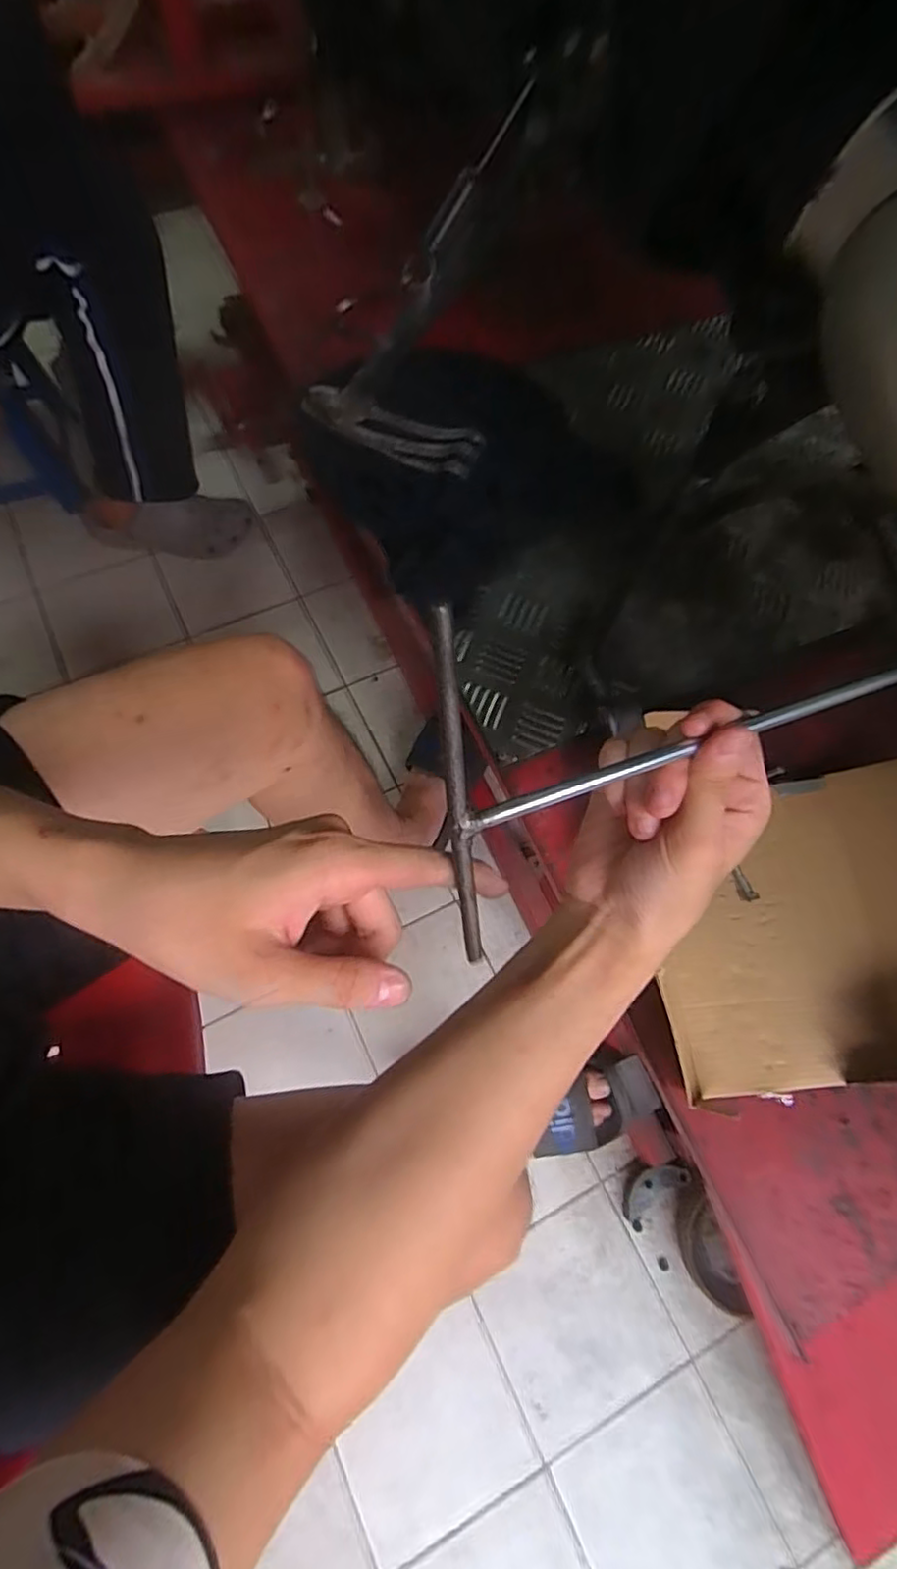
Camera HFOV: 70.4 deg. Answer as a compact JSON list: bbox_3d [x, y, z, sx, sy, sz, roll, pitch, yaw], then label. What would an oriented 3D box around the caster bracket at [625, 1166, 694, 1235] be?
[{"bbox_3d":[0.254,0.503,0.789,0.091,0.020,0.045,-36,75,-15],"label":"caster bracket"}]

